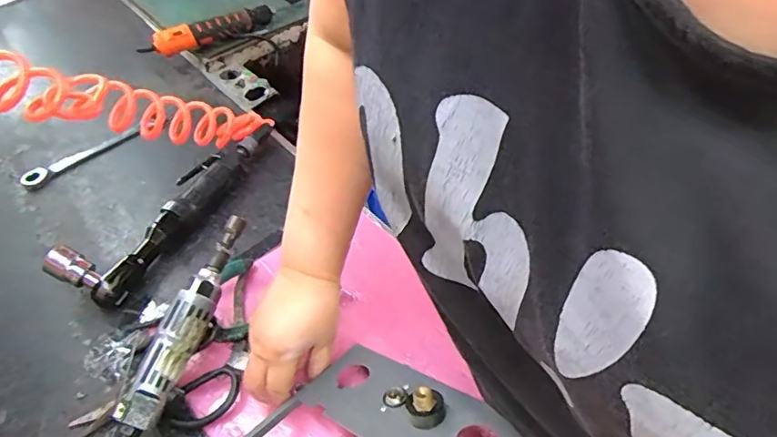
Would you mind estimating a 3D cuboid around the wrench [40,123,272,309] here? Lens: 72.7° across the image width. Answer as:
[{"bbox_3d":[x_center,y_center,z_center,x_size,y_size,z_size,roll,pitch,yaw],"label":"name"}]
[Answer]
[{"bbox_3d":[-0.268,-0.035,0.675,0.067,0.062,0.337,15,47,16],"label":"wrench"}]

